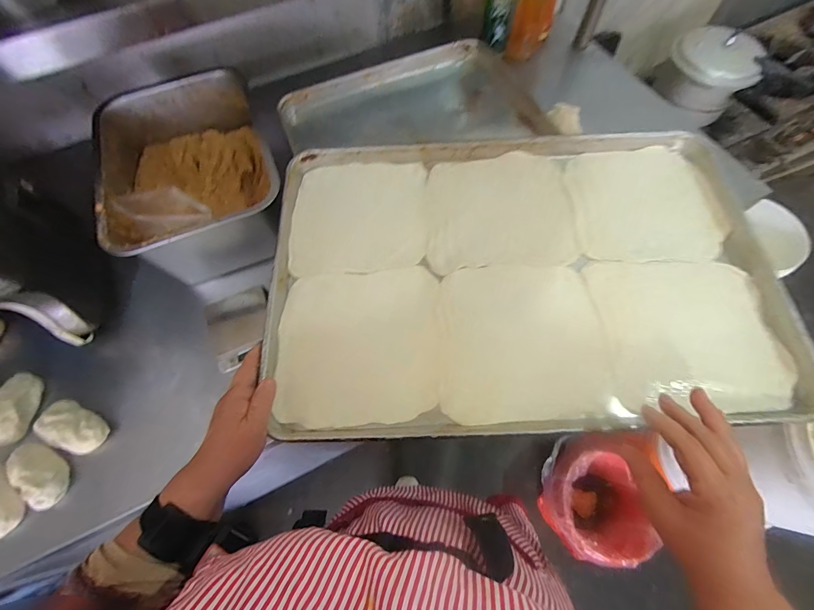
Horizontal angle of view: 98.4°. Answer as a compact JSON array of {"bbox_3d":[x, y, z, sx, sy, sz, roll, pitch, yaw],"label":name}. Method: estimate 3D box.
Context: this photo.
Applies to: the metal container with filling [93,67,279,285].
[{"bbox_3d":[-0.363,-0.233,0.609,0.261,0.153,0.362,-23,67,-8],"label":"metal container with filling"}]

